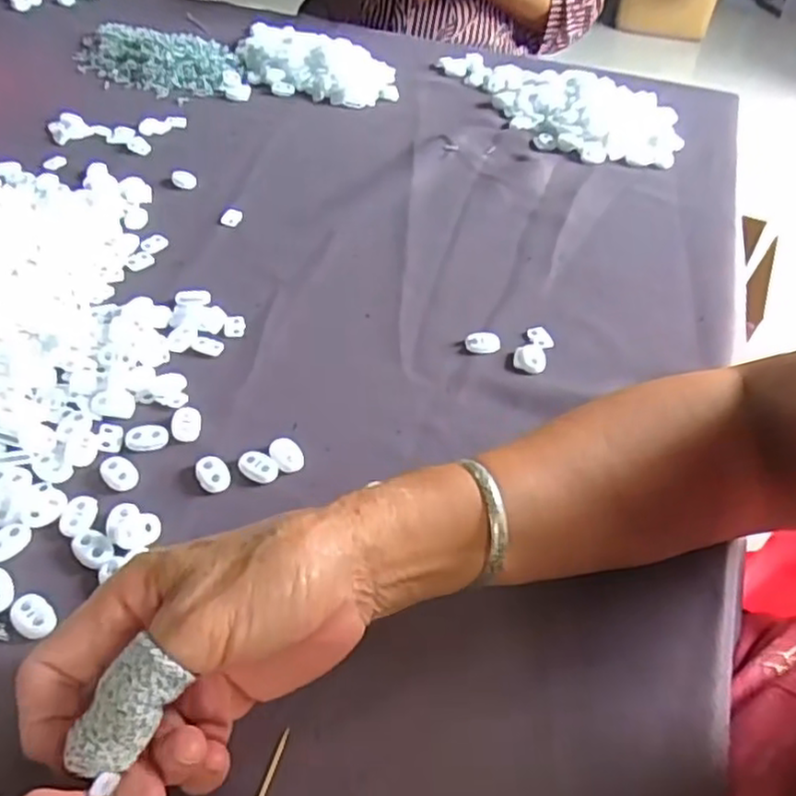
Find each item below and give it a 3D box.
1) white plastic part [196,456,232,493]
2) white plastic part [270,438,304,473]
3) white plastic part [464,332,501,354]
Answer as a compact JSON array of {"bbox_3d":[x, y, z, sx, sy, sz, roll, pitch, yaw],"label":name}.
[{"bbox_3d":[-0.099,0.040,0.377,0.016,0.008,0.023,-21,52,-23],"label":"white plastic part"},{"bbox_3d":[-0.061,0.031,0.388,0.015,0.009,0.023,-23,53,-25],"label":"white plastic part"},{"bbox_3d":[0.055,-0.037,0.461,0.023,0.007,0.015,5,46,-1],"label":"white plastic part"}]

